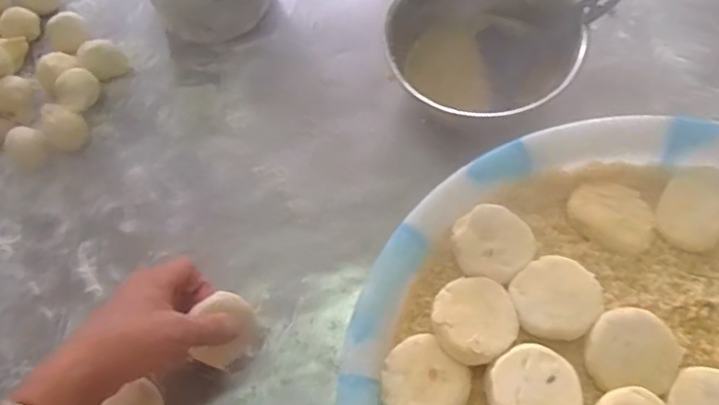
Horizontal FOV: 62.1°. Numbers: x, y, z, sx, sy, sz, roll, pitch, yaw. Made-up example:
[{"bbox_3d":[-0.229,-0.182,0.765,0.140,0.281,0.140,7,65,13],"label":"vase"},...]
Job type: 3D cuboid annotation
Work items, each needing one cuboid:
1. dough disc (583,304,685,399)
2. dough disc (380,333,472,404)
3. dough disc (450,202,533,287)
[{"bbox_3d":[0.179,0.096,0.389,0.058,0.010,0.051,1,65,7],"label":"dough disc"},{"bbox_3d":[0.040,0.116,0.386,0.054,0.012,0.053,-3,64,5],"label":"dough disc"},{"bbox_3d":[0.093,0.028,0.417,0.053,0.009,0.052,-3,64,5],"label":"dough disc"}]

